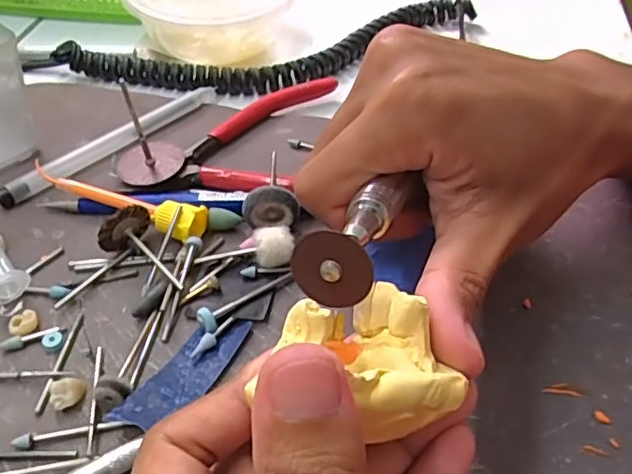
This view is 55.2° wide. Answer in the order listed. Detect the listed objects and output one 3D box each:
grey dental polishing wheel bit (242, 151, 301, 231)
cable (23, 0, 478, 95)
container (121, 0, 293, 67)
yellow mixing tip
[{"bbox_3d":[-0.020,-0.021,0.272,0.023,0.022,0.030,1,48,-1],"label":"grey dental polishing wheel bit"},{"bbox_3d":[-0.026,-0.113,0.365,0.284,0.011,0.071,-10,49,-10],"label":"cable"},{"bbox_3d":[-0.063,-0.146,0.370,0.094,0.037,0.096,1,48,-1],"label":"container"},{"bbox_3d":[-0.091,-0.019,0.271,0.089,0.014,0.017,19,50,15],"label":"yellow mixing tip"}]

